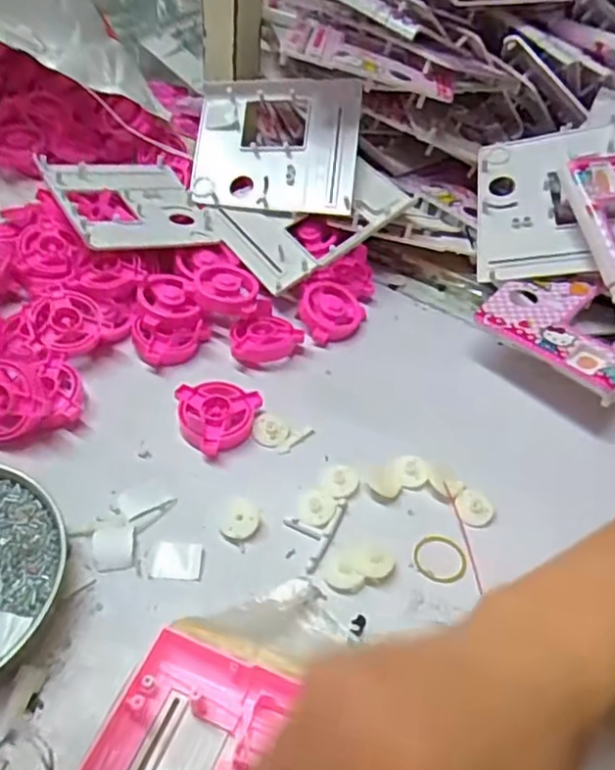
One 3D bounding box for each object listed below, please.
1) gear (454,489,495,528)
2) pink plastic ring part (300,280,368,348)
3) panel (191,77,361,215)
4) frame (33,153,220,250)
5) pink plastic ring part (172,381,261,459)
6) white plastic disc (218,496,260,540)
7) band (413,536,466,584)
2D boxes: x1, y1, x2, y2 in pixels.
[{"bbox_3d":[0.102,0.074,0.391,0.024,0.007,0.022,22,47,15],"label":"gear"},{"bbox_3d":[0.018,-0.059,0.499,0.043,0.021,0.053,30,49,21],"label":"pink plastic ring part"},{"bbox_3d":[-0.028,-0.206,0.551,0.144,0.018,0.121,6,79,12],"label":"panel"},{"bbox_3d":[-0.144,-0.152,0.524,0.115,0.011,0.144,-11,46,-33],"label":"frame"},{"bbox_3d":[-0.061,0.020,0.416,0.052,0.019,0.050,10,45,3],"label":"pink plastic ring part"},{"bbox_3d":[-0.039,0.076,0.369,0.022,0.005,0.025,7,45,0],"label":"white plastic disc"},{"bbox_3d":[0.076,0.098,0.363,0.030,0.004,0.028,12,45,5],"label":"band"}]

